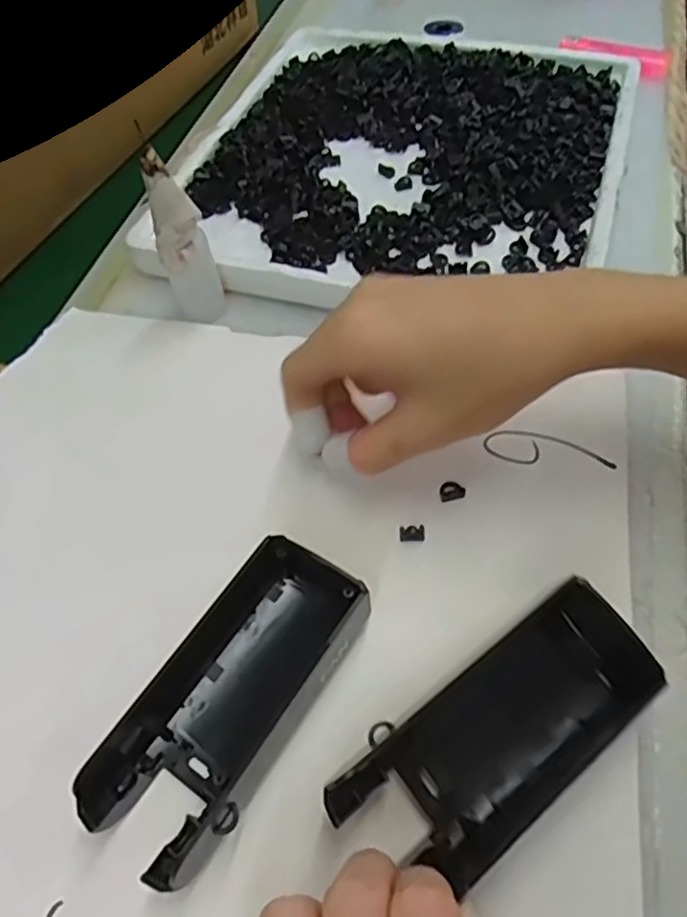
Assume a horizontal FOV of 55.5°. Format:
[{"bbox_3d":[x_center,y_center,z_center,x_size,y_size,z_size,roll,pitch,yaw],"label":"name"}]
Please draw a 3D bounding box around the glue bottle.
[{"bbox_3d":[-0.078,-0.106,0.317,0.024,0.092,0.018,-15,55,-5],"label":"glue bottle"}]

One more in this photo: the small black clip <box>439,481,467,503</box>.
[{"bbox_3d":[0.046,0.012,0.275,0.011,0.004,0.009,-13,55,-5],"label":"small black clip"}]

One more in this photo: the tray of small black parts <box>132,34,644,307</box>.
[{"bbox_3d":[0.041,-0.186,0.408,0.245,0.026,0.283,14,57,14],"label":"tray of small black parts"}]

